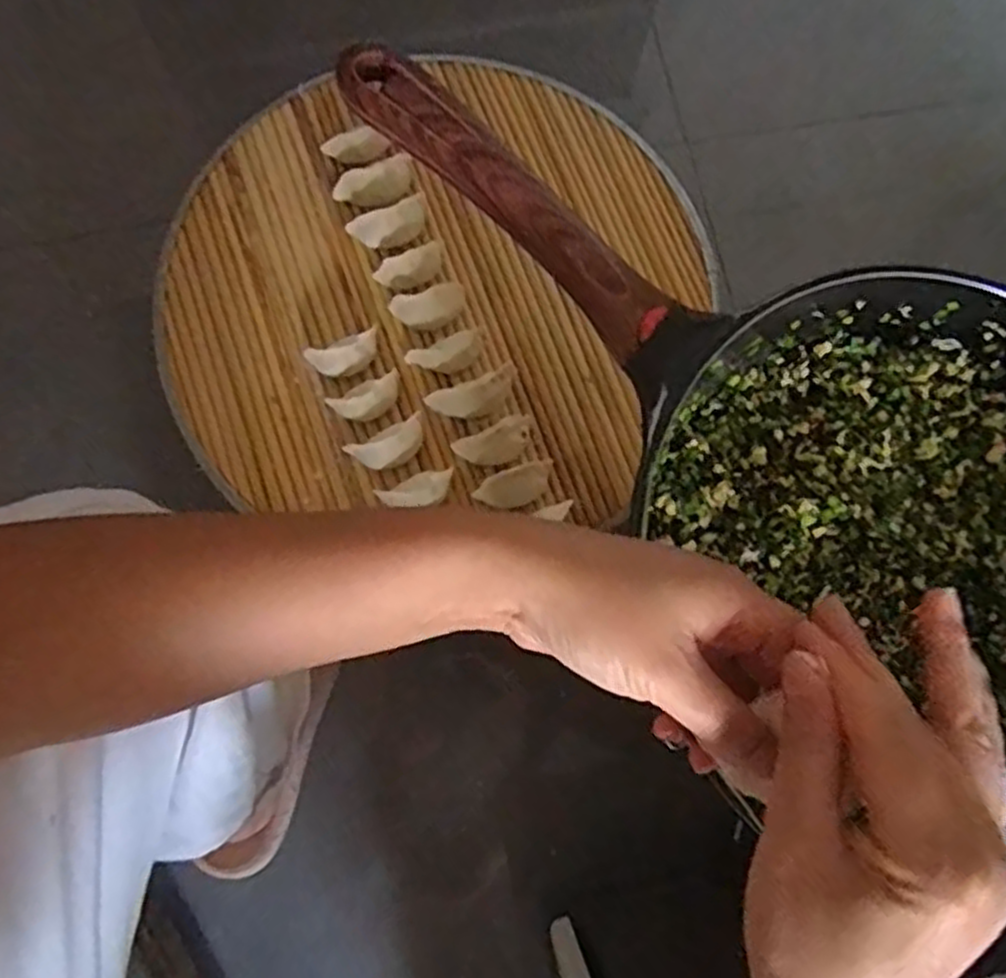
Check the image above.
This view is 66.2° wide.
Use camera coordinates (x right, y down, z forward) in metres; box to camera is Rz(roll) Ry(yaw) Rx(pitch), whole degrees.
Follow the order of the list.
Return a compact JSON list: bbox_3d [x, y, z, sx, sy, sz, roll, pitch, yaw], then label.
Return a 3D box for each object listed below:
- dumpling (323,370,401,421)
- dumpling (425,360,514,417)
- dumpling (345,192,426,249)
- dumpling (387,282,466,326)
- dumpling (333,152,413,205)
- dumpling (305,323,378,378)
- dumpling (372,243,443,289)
[{"bbox_3d":[-0.099,-0.065,0.565,0.054,0.024,0.022,-26,80,-8],"label":"dumpling"},{"bbox_3d":[-0.020,-0.069,0.573,0.069,0.018,0.028,-23,80,-8],"label":"dumpling"},{"bbox_3d":[-0.083,-0.199,0.577,0.061,0.018,0.026,-30,81,-9],"label":"dumpling"},{"bbox_3d":[-0.055,-0.136,0.580,0.056,0.017,0.027,-15,79,-6],"label":"dumpling"},{"bbox_3d":[-0.097,-0.230,0.579,0.060,0.019,0.025,-16,79,-6],"label":"dumpling"},{"bbox_3d":[-0.117,-0.100,0.566,0.054,0.023,0.028,-18,79,-7],"label":"dumpling"},{"bbox_3d":[-0.069,-0.163,0.575,0.052,0.017,0.025,-18,79,-7],"label":"dumpling"}]

